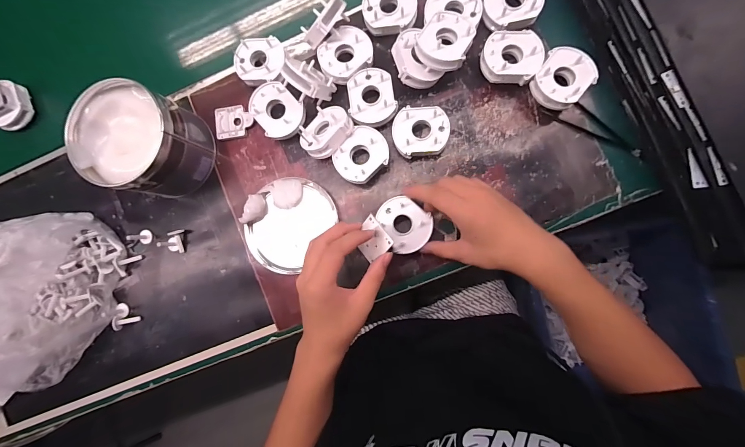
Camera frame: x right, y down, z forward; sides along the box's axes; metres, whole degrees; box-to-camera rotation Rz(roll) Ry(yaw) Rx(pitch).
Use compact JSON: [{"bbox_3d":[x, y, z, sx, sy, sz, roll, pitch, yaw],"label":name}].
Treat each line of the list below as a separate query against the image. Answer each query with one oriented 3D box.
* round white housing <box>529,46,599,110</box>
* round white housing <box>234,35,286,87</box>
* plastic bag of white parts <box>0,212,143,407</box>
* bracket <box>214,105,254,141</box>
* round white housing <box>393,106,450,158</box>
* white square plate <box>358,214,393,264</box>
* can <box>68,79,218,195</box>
[{"bbox_3d":[0.228,-0.173,0.401,0.065,0.043,0.061,0,87,6],"label":"round white housing"},{"bbox_3d":[-0.152,-0.219,0.455,0.066,0.036,0.062,0,87,6],"label":"round white housing"},{"bbox_3d":[-0.480,0.111,0.442,0.252,0.108,0.244,-14,86,6],"label":"plastic bag of white parts"},{"bbox_3d":[-0.198,-0.146,0.472,0.055,0.007,0.047,-7,86,6],"label":"bracket"},{"bbox_3d":[0.062,-0.115,0.422,0.069,0.035,0.060,-5,87,6],"label":"round white housing"},{"bbox_3d":[-0.001,0.018,0.364,0.043,0.005,0.041,-46,70,36],"label":"white square plate"},{"bbox_3d":[-0.297,-0.105,0.435,0.130,0.098,0.125,19,89,7],"label":"can"}]

